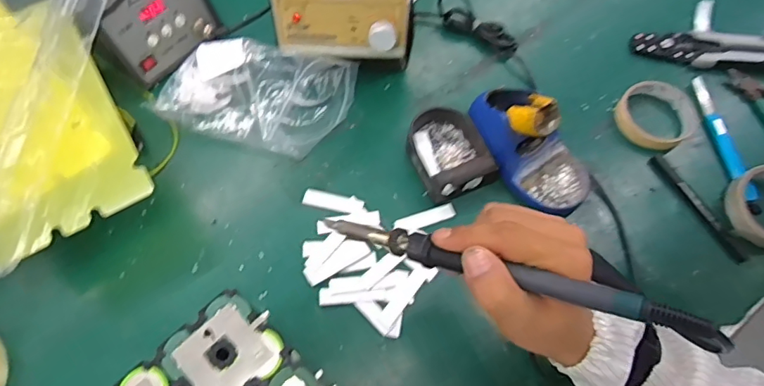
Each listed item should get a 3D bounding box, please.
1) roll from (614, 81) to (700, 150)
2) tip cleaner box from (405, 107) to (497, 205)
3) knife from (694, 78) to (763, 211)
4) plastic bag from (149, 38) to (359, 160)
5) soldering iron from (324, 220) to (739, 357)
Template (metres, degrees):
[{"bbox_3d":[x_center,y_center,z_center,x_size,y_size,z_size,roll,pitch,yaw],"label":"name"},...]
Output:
[{"bbox_3d":[0.326,-0.091,0.582,0.089,0.022,0.081,1,66,-1],"label":"roll"},{"bbox_3d":[0.075,-0.047,0.551,0.084,0.037,0.106,-18,68,-9],"label":"tip cleaner box"},{"bbox_3d":[0.401,-0.061,0.575,0.021,0.020,0.178,-6,66,-4],"label":"knife"},{"bbox_3d":[-0.142,-0.112,0.556,0.211,0.069,0.116,8,66,2],"label":"plastic bag"},{"bbox_3d":[0.064,0.045,0.295,0.242,0.018,0.014,13,64,30],"label":"soldering iron"}]

